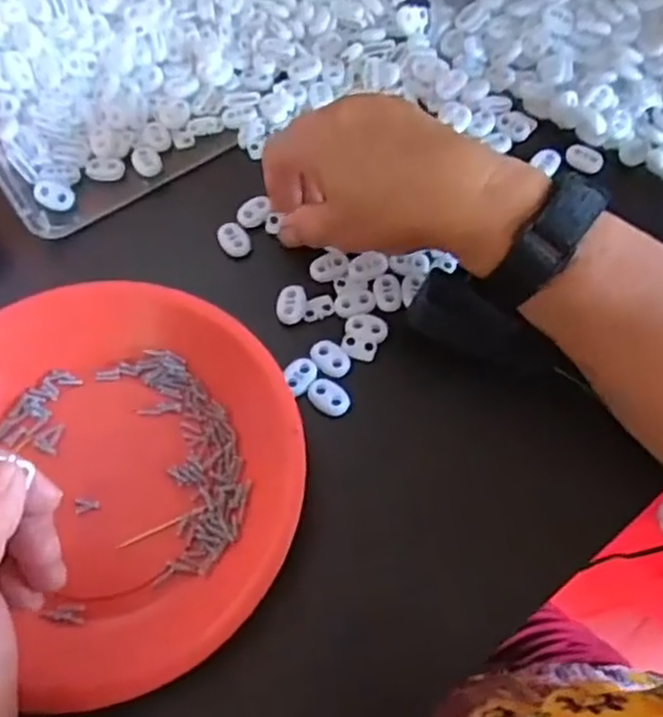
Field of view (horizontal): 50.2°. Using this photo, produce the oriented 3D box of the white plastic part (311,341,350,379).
[{"bbox_3d":[-0.001,0.000,0.373,0.016,0.004,0.023,-41,71,-19],"label":"white plastic part"}]

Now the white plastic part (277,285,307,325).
[{"bbox_3d":[-0.022,-0.029,0.386,0.015,0.005,0.022,14,64,5],"label":"white plastic part"}]

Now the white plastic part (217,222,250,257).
[{"bbox_3d":[-0.056,-0.068,0.408,0.015,0.005,0.022,-36,70,-17],"label":"white plastic part"}]

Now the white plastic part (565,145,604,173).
[{"bbox_3d":[0.156,-0.123,0.434,0.023,0.007,0.012,24,65,10],"label":"white plastic part"}]

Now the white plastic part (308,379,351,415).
[{"bbox_3d":[-0.001,0.019,0.363,0.022,0.004,0.016,42,69,17],"label":"white plastic part"}]

